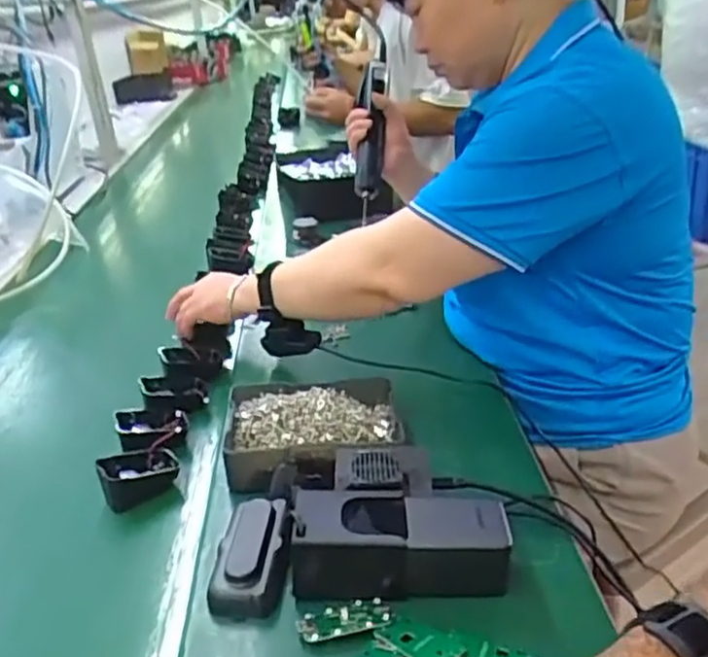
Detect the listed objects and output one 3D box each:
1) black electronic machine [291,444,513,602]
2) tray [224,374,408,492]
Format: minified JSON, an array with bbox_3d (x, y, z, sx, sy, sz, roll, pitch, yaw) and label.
[{"bbox_3d":[0.032,0.138,0.545,0.160,0.053,0.135,-4,27,2],"label":"black electronic machine"},{"bbox_3d":[-0.037,0.094,0.658,0.157,0.050,0.121,-7,28,-1],"label":"tray"}]

